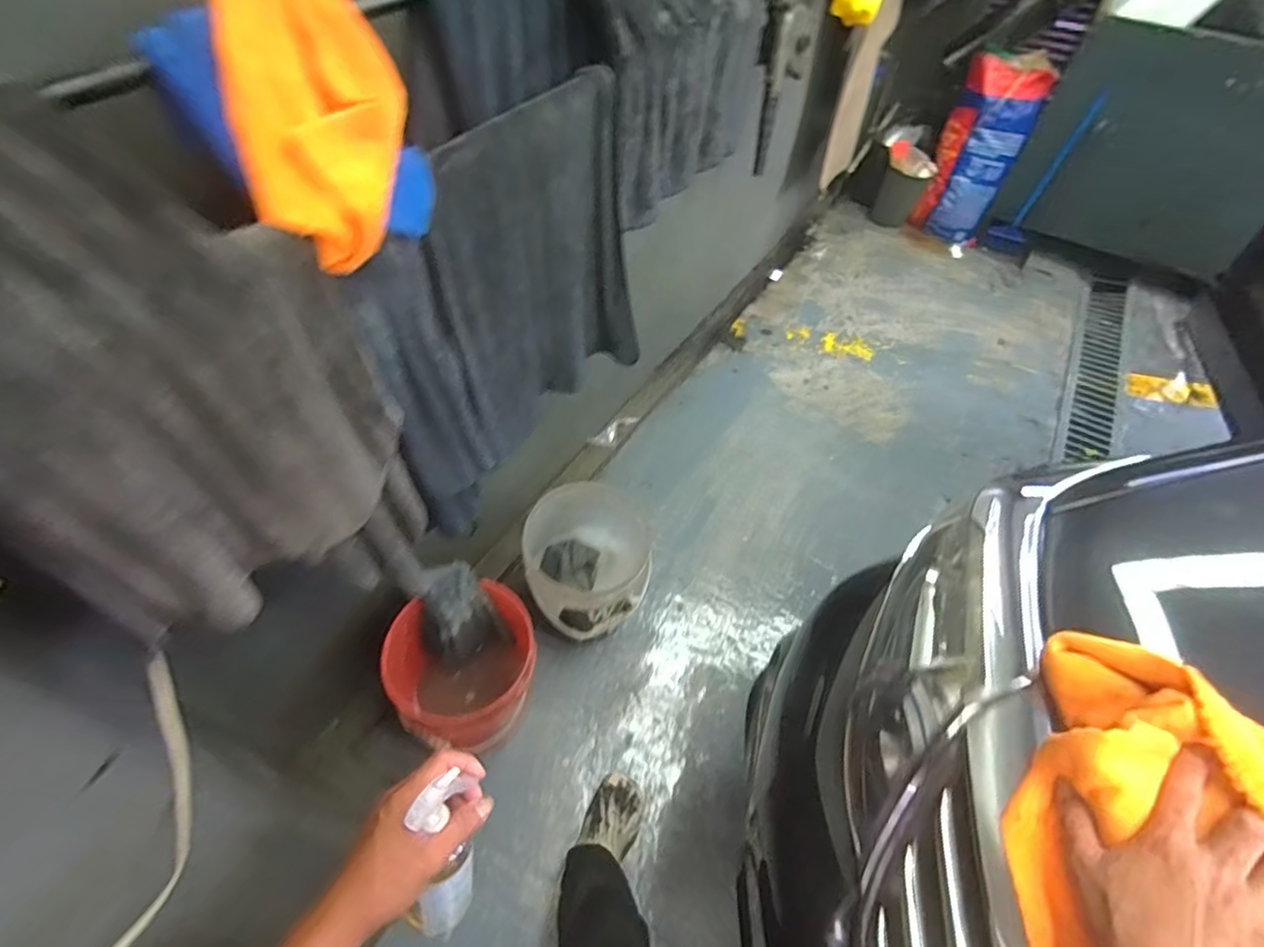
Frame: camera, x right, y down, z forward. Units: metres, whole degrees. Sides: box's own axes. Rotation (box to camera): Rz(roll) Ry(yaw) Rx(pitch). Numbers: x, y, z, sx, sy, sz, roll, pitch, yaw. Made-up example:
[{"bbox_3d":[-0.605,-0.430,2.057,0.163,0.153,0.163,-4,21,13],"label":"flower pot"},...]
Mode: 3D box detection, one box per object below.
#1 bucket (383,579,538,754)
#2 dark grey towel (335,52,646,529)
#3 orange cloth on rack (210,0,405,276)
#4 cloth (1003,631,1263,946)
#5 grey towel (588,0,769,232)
[{"bbox_3d":[-0.394,0.487,1.354,0.304,0.346,0.308,1,51,-1],"label":"bucket"},{"bbox_3d":[-0.161,-0.239,0.862,0.056,0.514,0.531,24,55,17],"label":"dark grey towel"},{"bbox_3d":[-0.281,-0.323,0.513,0.136,0.176,0.188,-14,53,-12],"label":"orange cloth on rack"},{"bbox_3d":[0.383,0.282,0.405,0.203,0.104,0.289,32,57,22],"label":"cloth"},{"bbox_3d":[0.065,-0.708,0.988,0.118,0.375,0.490,27,55,18],"label":"grey towel"}]

